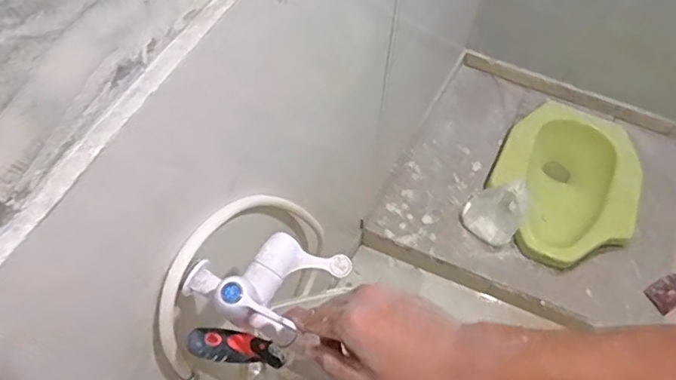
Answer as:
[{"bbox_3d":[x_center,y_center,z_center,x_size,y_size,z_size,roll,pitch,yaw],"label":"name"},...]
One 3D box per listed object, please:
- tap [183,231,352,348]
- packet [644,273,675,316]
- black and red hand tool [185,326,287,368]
[{"bbox_3d":[-0.065,0.070,0.526,0.121,0.080,0.111,30,67,11],"label":"tap"},{"bbox_3d":[0.789,0.243,1.369,0.100,0.010,0.067,-32,70,-17],"label":"packet"},{"bbox_3d":[-0.098,0.155,0.567,0.105,0.013,0.030,21,60,-31],"label":"black and red hand tool"}]

